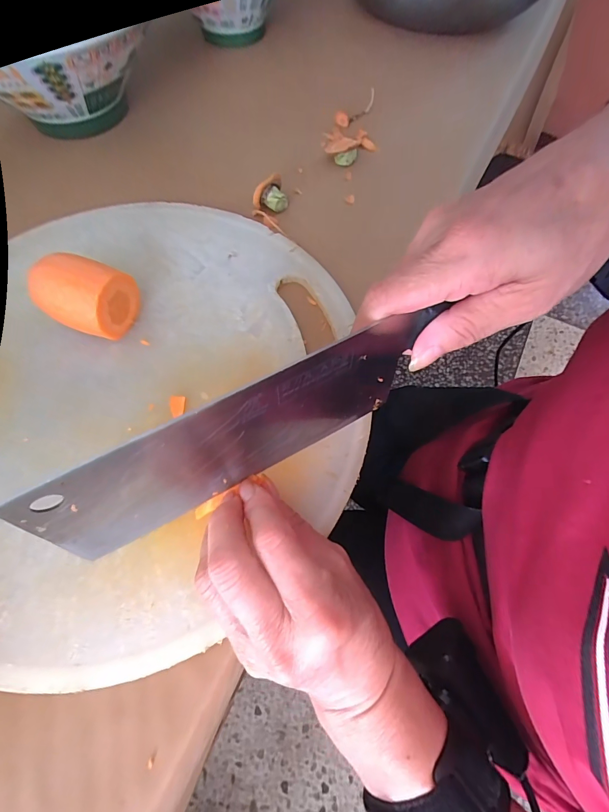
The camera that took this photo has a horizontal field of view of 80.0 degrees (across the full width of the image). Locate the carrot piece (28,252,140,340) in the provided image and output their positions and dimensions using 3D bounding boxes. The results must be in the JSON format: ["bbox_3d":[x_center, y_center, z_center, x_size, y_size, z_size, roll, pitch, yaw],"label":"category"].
[{"bbox_3d":[-0.151,-0.077,0.252,0.052,0.046,0.052,1,67,-1],"label":"carrot piece"}]

